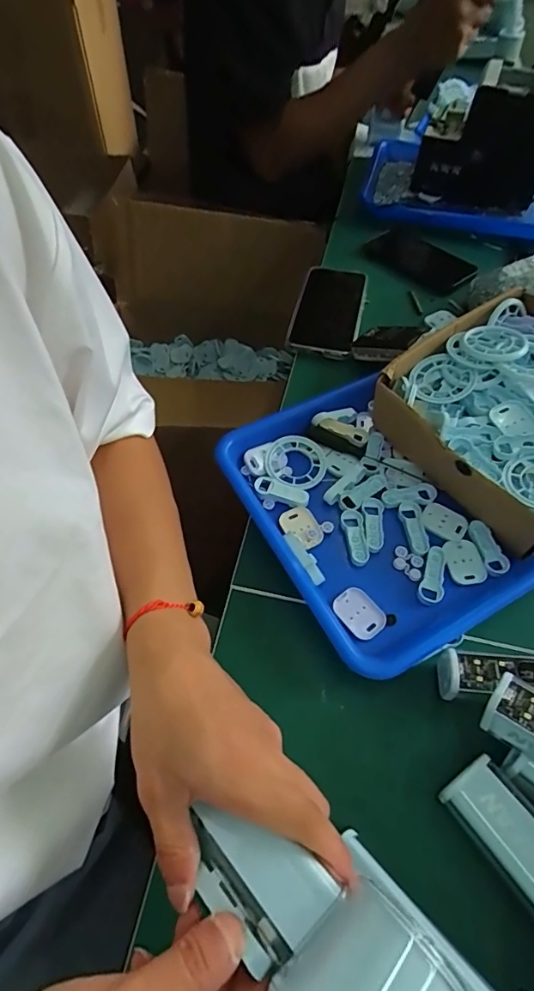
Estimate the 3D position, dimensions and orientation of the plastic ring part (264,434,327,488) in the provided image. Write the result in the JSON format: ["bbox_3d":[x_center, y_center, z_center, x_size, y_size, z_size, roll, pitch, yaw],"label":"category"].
[{"bbox_3d":[0.027,-0.032,0.456,0.056,0.011,0.054,16,57,9],"label":"plastic ring part"}]

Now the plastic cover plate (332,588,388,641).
[{"bbox_3d":[0.073,0.092,0.381,0.031,0.004,0.040,-35,63,-22],"label":"plastic cover plate"}]

